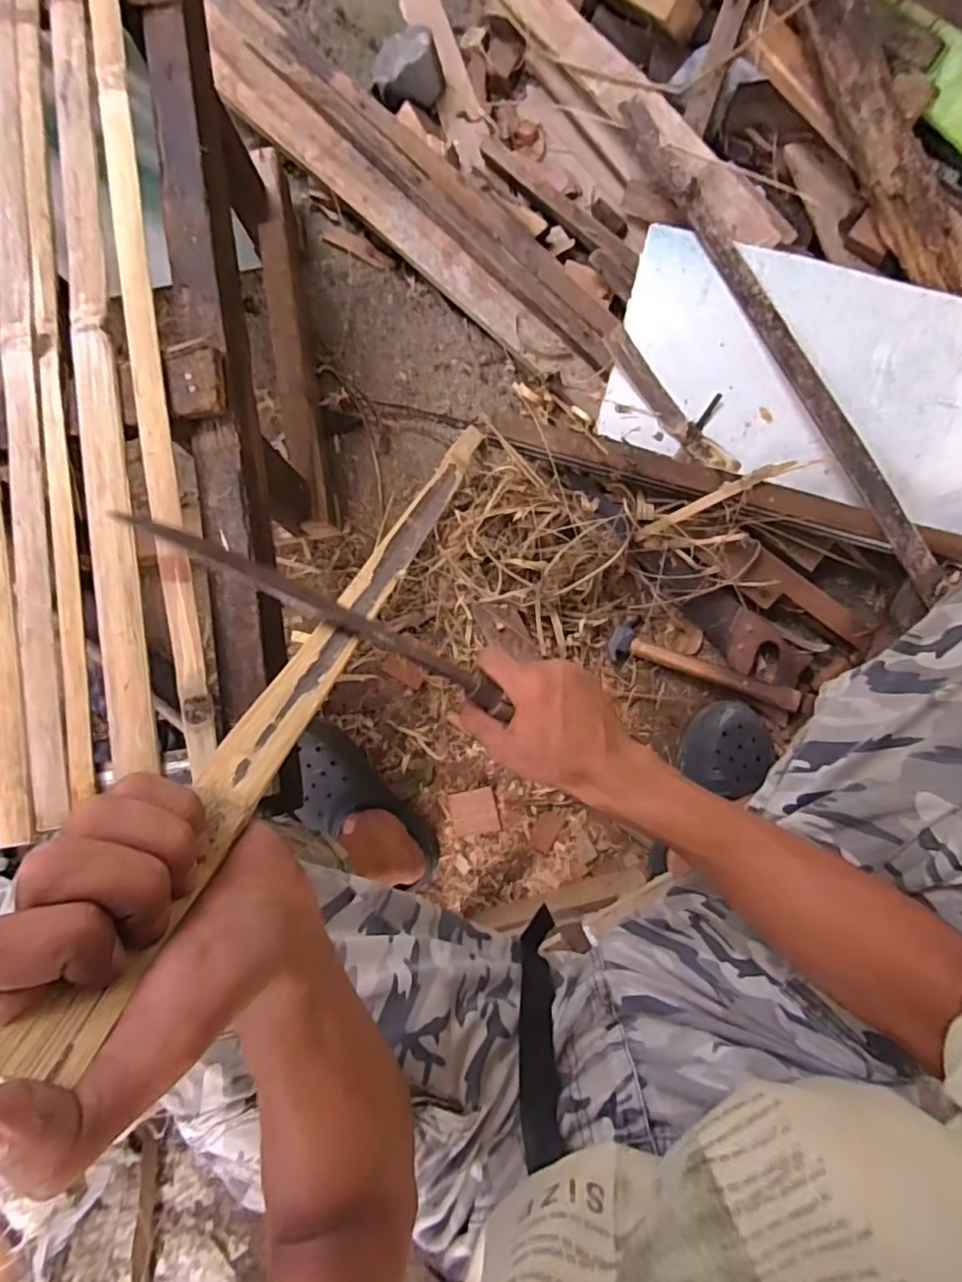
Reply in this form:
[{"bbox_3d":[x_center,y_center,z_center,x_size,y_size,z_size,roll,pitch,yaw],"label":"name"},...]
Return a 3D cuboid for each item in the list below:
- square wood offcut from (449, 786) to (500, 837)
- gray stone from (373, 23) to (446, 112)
[{"bbox_3d":[-0.010,0.238,0.836,0.063,0.006,0.061,-11,84,3],"label":"square wood offcut"},{"bbox_3d":[-0.112,-0.855,0.896,0.106,0.084,0.107,-11,84,3],"label":"gray stone"}]

